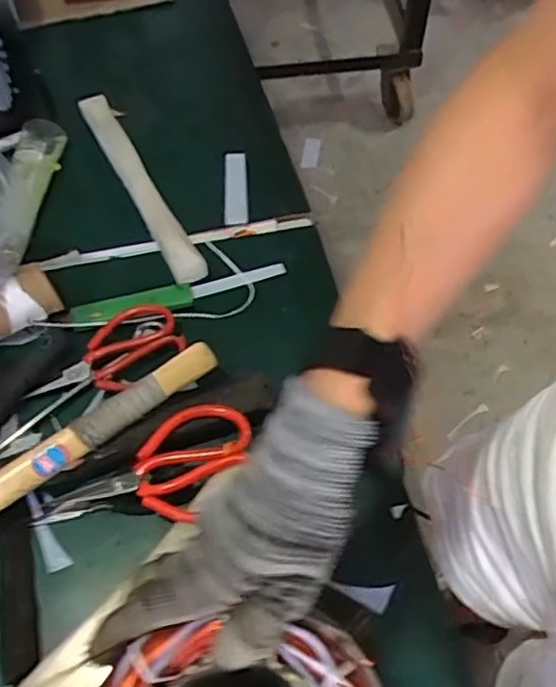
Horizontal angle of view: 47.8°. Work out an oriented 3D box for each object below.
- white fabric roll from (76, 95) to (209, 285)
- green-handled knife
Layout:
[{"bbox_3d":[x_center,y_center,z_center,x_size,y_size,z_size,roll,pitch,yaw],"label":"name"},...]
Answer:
[{"bbox_3d":[-0.155,-0.182,0.693,0.037,0.026,0.300,-24,62,-14],"label":"white fabric roll"},{"bbox_3d":[-0.095,-0.051,0.621,0.212,0.009,0.026,-14,60,-8],"label":"green-handled knife"}]

